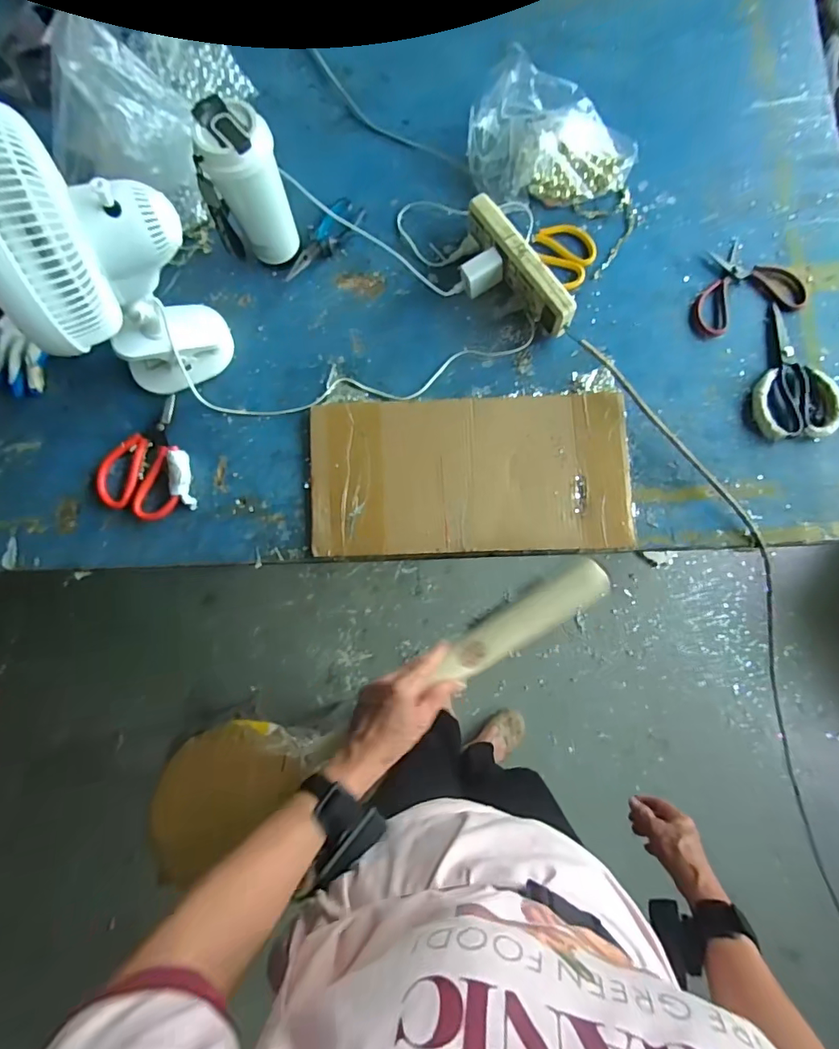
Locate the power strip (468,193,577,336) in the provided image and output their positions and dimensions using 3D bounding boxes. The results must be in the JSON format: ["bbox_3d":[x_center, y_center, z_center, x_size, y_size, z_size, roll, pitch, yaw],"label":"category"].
[{"bbox_3d":[0.139,-0.350,0.671,0.039,0.068,0.213,-33,81,-4],"label":"power strip"}]

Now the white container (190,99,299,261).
[{"bbox_3d":[-0.217,-0.419,0.636,0.078,0.188,0.089,19,81,5],"label":"white container"}]

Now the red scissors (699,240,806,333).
[{"bbox_3d":[0.445,-0.334,0.680,0.152,0.007,0.121,-20,80,-2],"label":"red scissors"}]

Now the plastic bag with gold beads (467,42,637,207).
[{"bbox_3d":[0.185,-0.567,0.705,0.226,0.062,0.205,0,80,2],"label":"plastic bag with gold beads"}]

